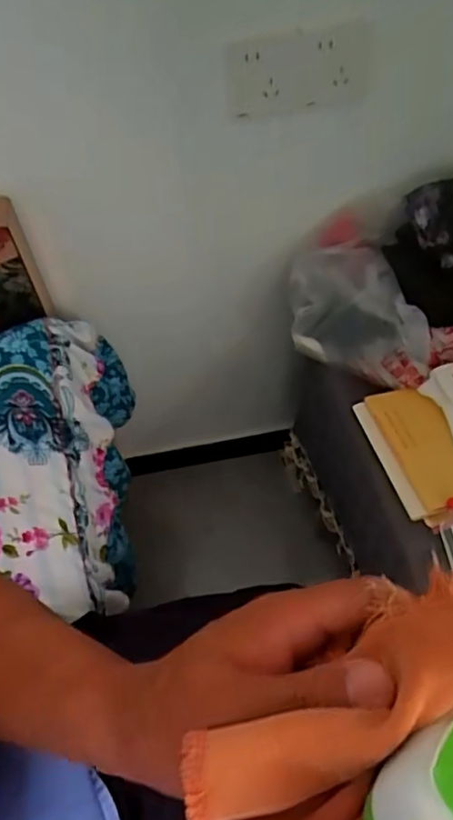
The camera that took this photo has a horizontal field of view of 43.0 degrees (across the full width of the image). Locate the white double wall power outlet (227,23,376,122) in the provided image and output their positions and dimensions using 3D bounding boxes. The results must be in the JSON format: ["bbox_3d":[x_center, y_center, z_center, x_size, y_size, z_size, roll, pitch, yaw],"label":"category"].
[{"bbox_3d":[0.088,-0.389,0.665,0.180,0.120,0.020,-11,76,-5],"label":"white double wall power outlet"}]

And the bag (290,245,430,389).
[{"bbox_3d":[0.180,-0.136,0.805,0.171,0.084,0.215,-2,54,3],"label":"bag"}]

